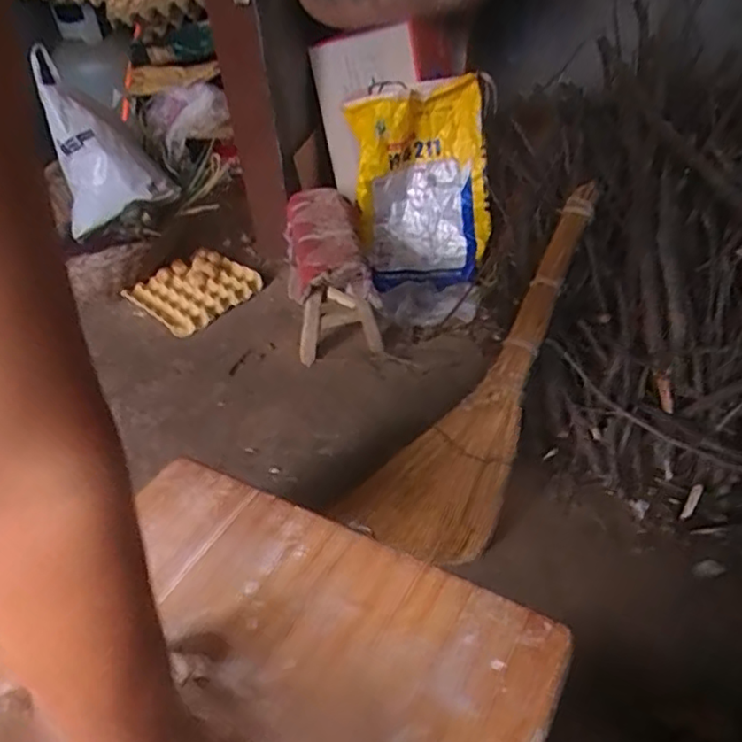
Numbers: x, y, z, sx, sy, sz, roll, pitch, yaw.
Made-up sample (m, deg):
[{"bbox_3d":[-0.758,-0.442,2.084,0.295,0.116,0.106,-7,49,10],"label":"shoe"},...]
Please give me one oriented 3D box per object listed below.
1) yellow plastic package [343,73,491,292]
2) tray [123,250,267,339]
[{"bbox_3d":[0.122,-0.447,1.551,0.319,0.447,0.170,0,42,6],"label":"yellow plastic package"},{"bbox_3d":[-0.498,-0.231,1.784,0.253,0.050,0.294,36,61,19],"label":"tray"}]

